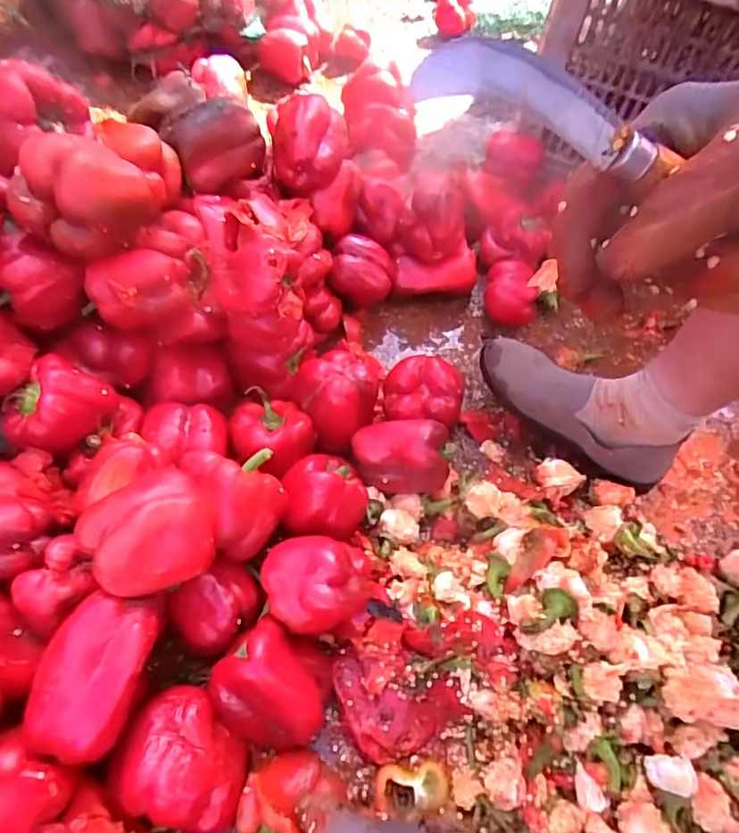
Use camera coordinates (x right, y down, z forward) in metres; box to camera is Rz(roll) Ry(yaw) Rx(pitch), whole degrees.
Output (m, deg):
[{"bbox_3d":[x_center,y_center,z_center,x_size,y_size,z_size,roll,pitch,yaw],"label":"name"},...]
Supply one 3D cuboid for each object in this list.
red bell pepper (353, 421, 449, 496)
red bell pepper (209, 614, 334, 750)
[{"bbox_3d":[0.033,0.039,0.559,0.098,0.062,0.060,-3,59,-4],"label":"red bell pepper"},{"bbox_3d":[-0.079,0.219,0.454,0.088,0.069,0.085,1,59,-2],"label":"red bell pepper"}]

